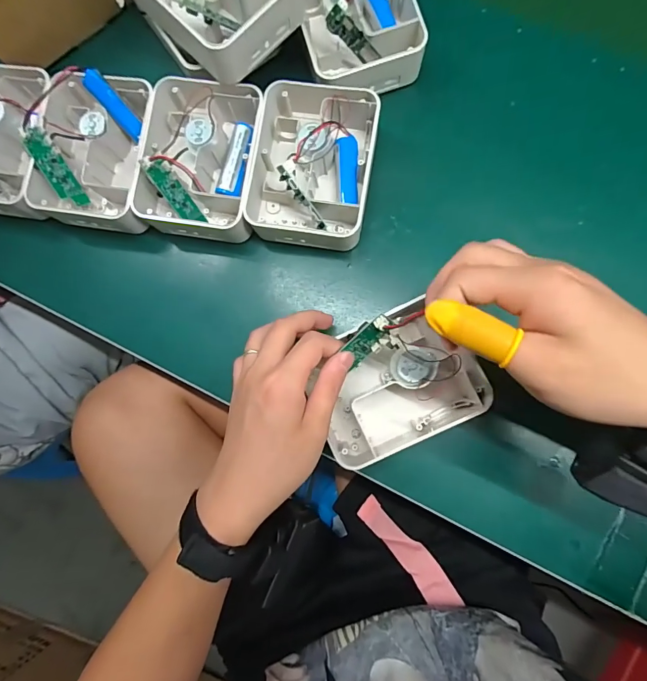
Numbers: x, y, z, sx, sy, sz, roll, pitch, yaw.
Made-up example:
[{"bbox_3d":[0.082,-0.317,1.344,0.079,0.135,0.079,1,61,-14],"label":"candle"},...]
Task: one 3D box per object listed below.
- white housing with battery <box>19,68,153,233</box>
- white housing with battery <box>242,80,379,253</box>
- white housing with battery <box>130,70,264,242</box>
[{"bbox_3d":[-0.209,-0.171,0.355,0.105,0.060,0.126,8,82,1],"label":"white housing with battery"},{"bbox_3d":[-0.008,-0.155,0.336,0.099,0.035,0.134,9,82,1],"label":"white housing with battery"},{"bbox_3d":[-0.106,-0.159,0.345,0.097,0.041,0.127,9,82,1],"label":"white housing with battery"}]

